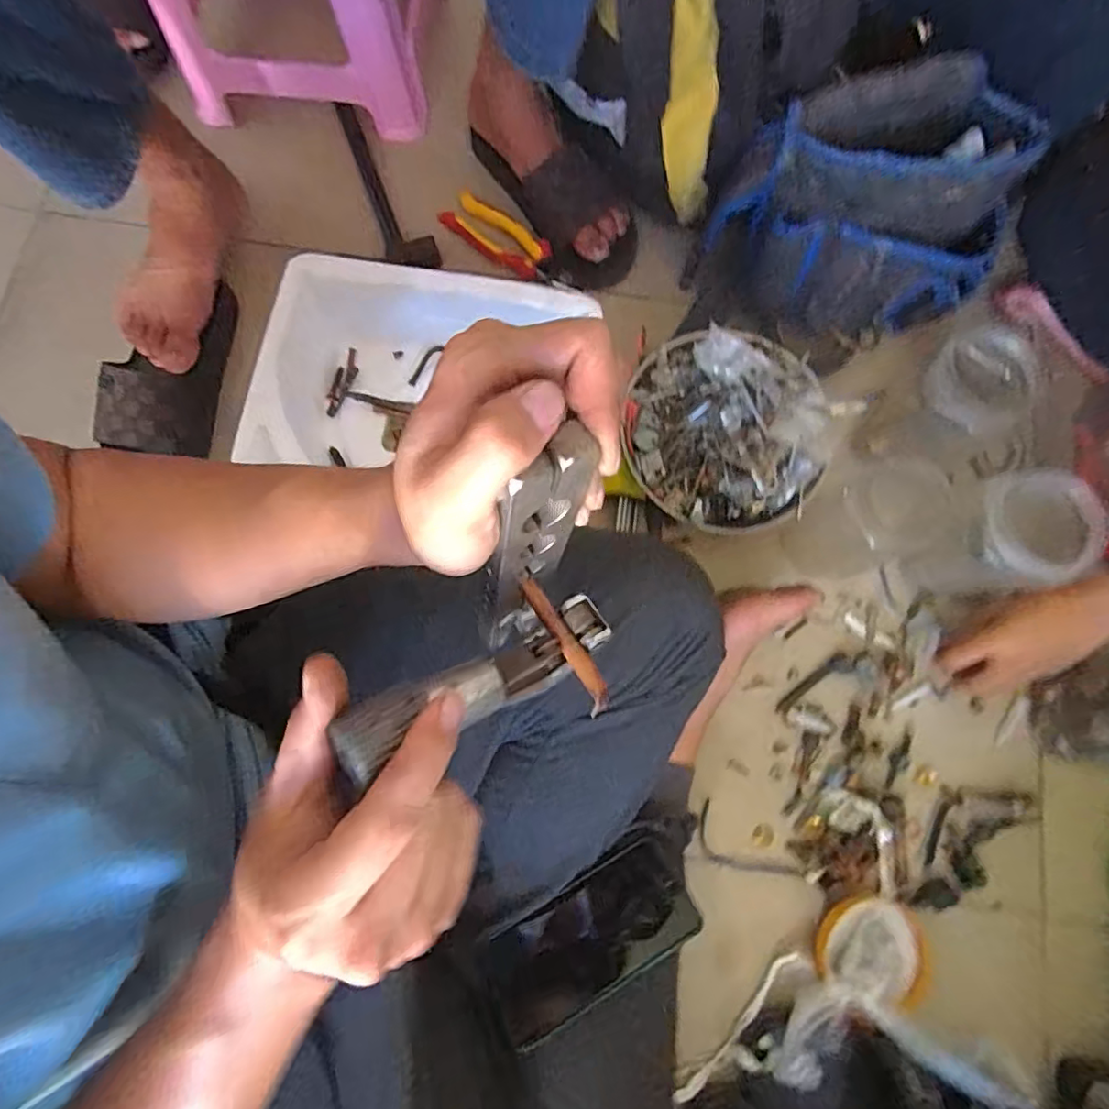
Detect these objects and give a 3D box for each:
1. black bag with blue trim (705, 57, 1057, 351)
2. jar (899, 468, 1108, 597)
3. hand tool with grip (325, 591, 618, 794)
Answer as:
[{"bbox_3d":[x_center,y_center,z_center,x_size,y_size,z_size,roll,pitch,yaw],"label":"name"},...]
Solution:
[{"bbox_3d":[0.321,-0.337,0.581,0.273,0.160,0.178,-16,79,-4],"label":"black bag with blue trim"},{"bbox_3d":[0.414,-0.015,0.540,0.110,0.115,0.097,0,79,-1],"label":"jar"},{"bbox_3d":[-0.032,0.053,0.248,0.123,0.027,0.034,-21,78,-35],"label":"hand tool with grip"}]

